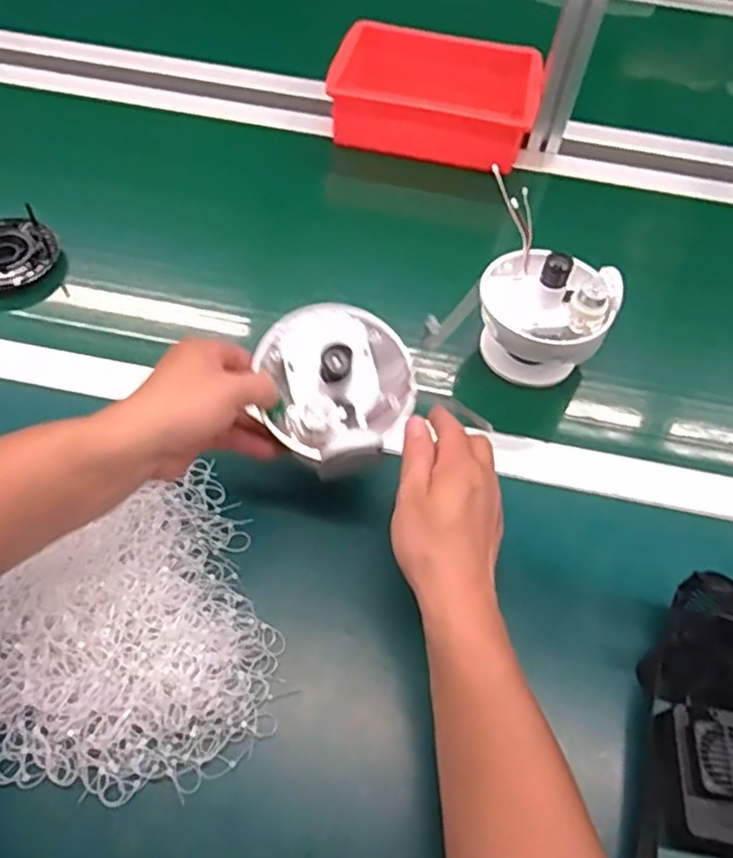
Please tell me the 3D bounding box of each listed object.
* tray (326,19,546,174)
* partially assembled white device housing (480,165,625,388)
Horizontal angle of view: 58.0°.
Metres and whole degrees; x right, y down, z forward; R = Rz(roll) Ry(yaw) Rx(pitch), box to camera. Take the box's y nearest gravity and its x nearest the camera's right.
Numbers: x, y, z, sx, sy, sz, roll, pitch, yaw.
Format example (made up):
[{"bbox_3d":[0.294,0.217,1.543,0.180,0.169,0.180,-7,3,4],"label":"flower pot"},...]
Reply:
[{"bbox_3d":[0.085,-0.411,0.819,0.247,0.069,0.170,18,57,7],"label":"tray"},{"bbox_3d":[0.162,-0.121,0.610,0.125,0.132,0.121,18,57,6],"label":"partially assembled white device housing"}]

